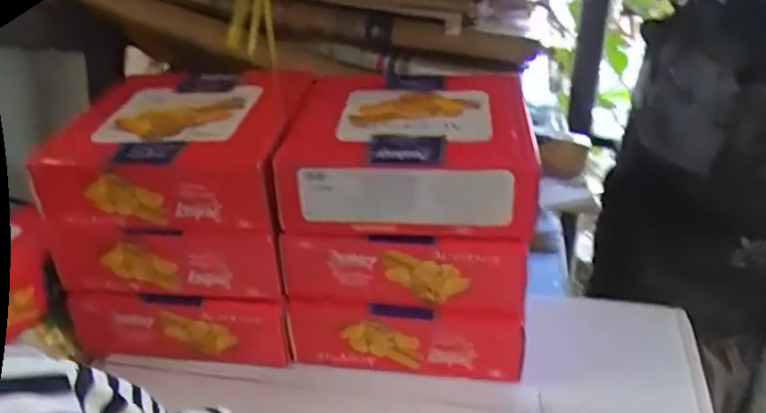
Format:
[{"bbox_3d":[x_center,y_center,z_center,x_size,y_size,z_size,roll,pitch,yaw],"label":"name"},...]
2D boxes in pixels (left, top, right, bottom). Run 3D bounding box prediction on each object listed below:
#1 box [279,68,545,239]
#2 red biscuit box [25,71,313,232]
[{"bbox_3d":[0.034,-0.077,0.810,0.271,0.084,0.272,3,34,8],"label":"box"},{"bbox_3d":[-0.244,-0.082,0.842,0.279,0.086,0.270,0,33,4],"label":"red biscuit box"}]

